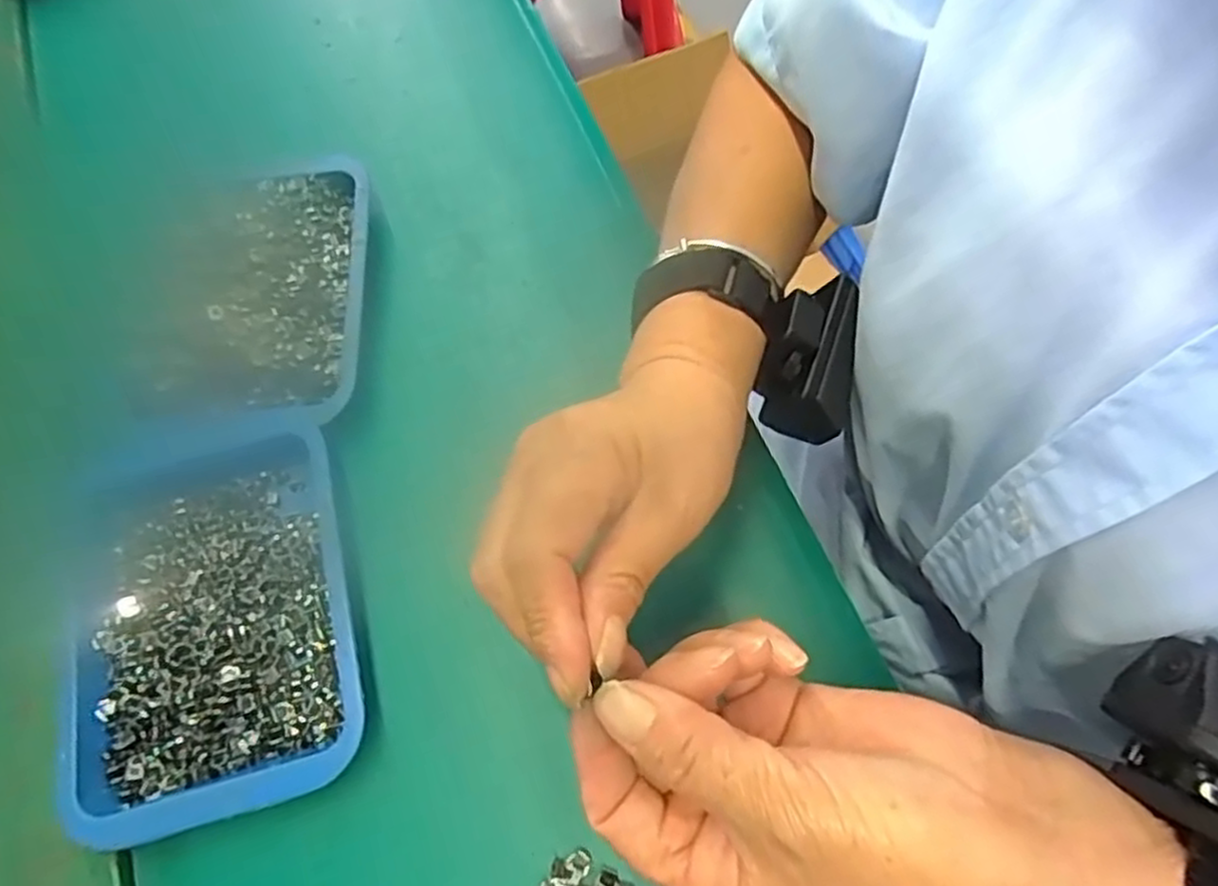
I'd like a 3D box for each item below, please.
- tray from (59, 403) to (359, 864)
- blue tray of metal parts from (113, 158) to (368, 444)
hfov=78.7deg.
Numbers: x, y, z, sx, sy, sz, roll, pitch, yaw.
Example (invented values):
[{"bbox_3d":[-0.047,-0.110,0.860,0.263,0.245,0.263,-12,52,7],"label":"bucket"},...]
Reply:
[{"bbox_3d":[-0.171,0.063,0.314,0.118,0.026,0.177,-16,66,-5],"label":"tray"},{"bbox_3d":[-0.170,-0.074,0.364,0.101,0.037,0.147,-4,65,1],"label":"blue tray of metal parts"}]

